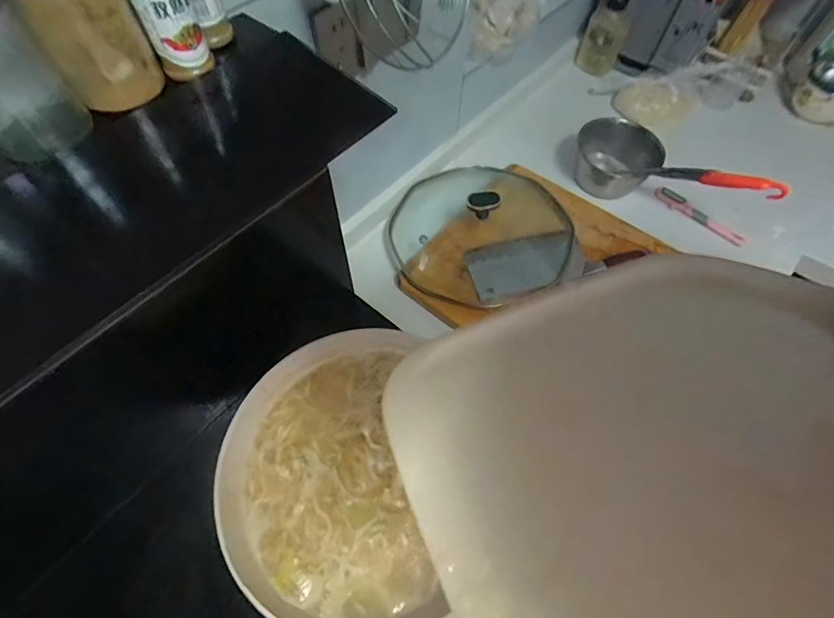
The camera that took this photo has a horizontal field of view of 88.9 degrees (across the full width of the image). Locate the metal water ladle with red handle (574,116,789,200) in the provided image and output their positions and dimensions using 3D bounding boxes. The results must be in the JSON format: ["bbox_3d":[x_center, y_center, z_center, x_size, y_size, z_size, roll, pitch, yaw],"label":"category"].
[{"bbox_3d":[0.430,-0.234,0.726,0.311,0.120,0.092,27,62,33],"label":"metal water ladle with red handle"}]

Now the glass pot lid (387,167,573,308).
[{"bbox_3d":[0.111,-0.140,0.717,0.294,0.102,0.262,-18,63,-11],"label":"glass pot lid"}]

